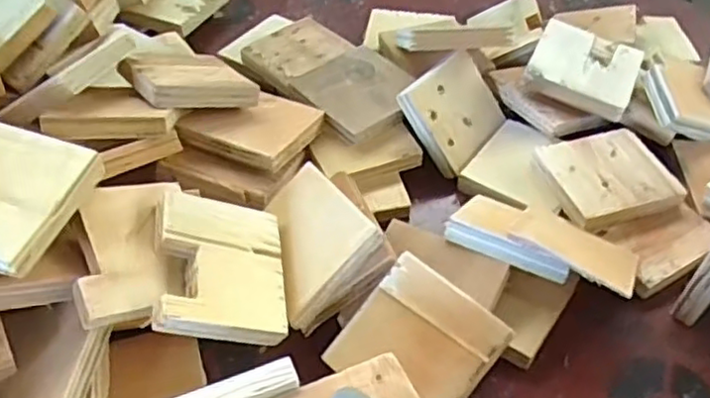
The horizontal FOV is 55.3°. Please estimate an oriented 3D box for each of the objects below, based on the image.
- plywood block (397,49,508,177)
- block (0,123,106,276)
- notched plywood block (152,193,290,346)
[{"bbox_3d":[0.088,-0.078,0.587,0.092,0.014,0.081,-41,103,-33],"label":"plywood block"},{"bbox_3d":[-0.213,-0.004,0.403,0.089,0.016,0.089,16,57,9],"label":"block"},{"bbox_3d":[-0.086,0.044,0.436,0.081,0.016,0.098,15,48,-30],"label":"notched plywood block"}]

